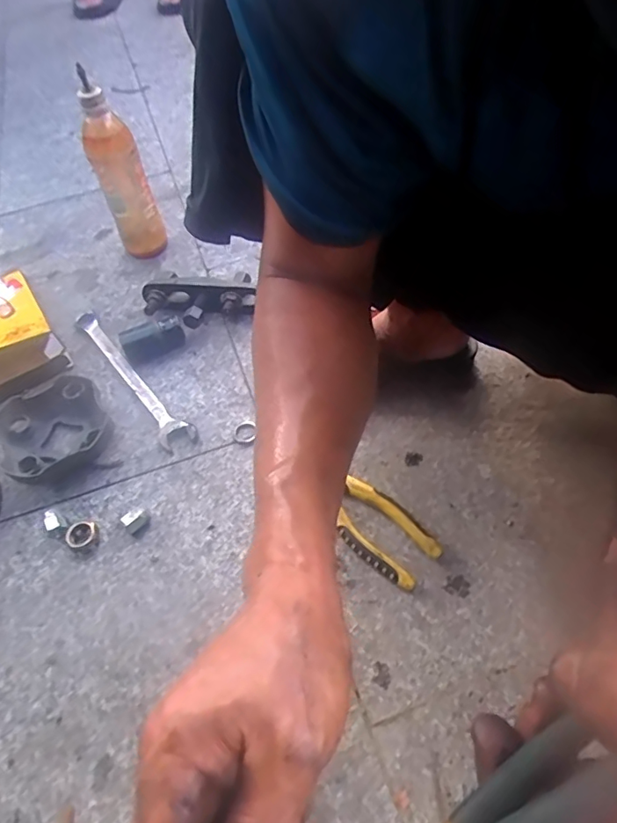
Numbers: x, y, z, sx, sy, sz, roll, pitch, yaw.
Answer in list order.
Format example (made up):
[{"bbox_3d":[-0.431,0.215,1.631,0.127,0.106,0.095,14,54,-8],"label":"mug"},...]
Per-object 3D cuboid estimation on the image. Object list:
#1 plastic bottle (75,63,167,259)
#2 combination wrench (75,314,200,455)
[{"bbox_3d":[-0.242,-0.297,0.692,0.055,0.222,0.053,-12,53,-3],"label":"plastic bottle"},{"bbox_3d":[-0.221,-0.047,0.635,0.037,0.017,0.260,-36,58,-20],"label":"combination wrench"}]

